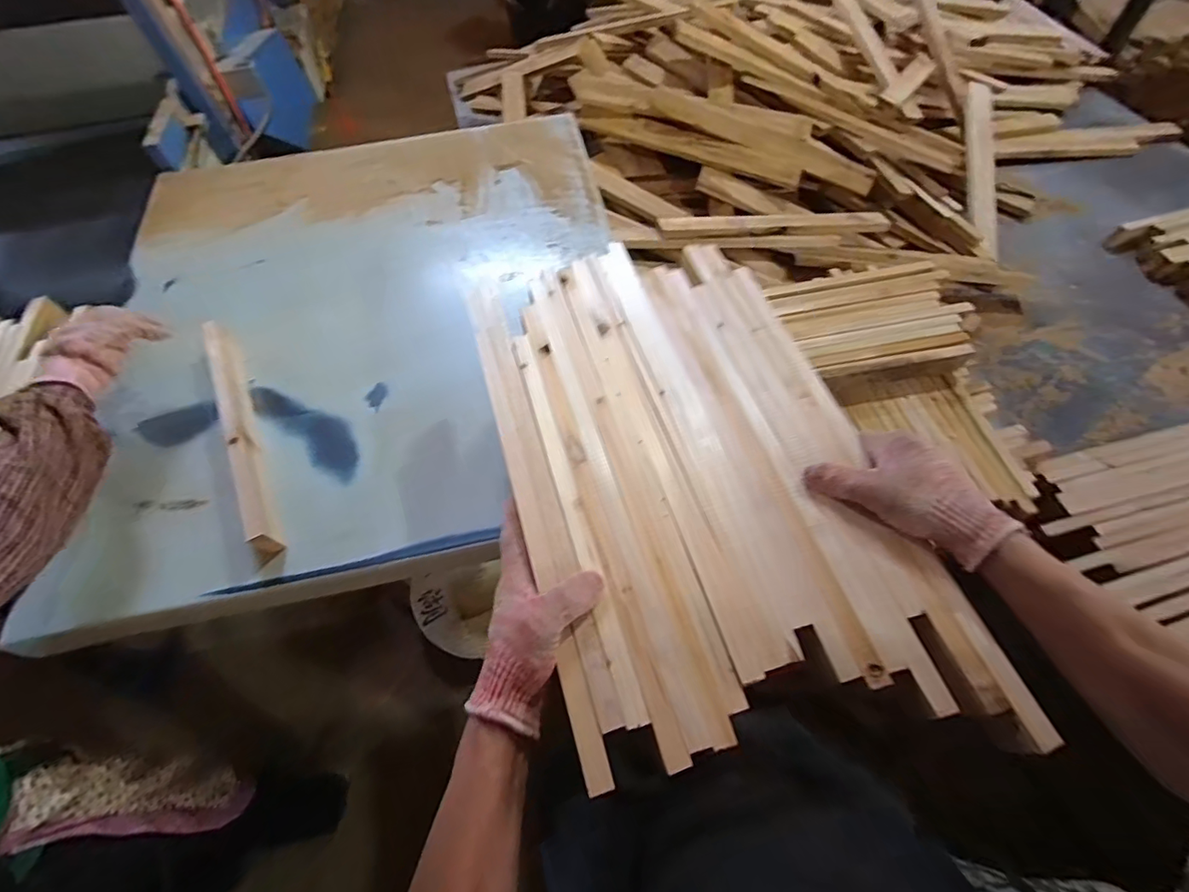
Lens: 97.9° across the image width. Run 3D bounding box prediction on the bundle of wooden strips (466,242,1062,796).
[{"bbox_3d":[0.085,0.001,0.500,0.321,0.029,0.531,-15,61,-5],"label":"bundle of wooden strips"}]

